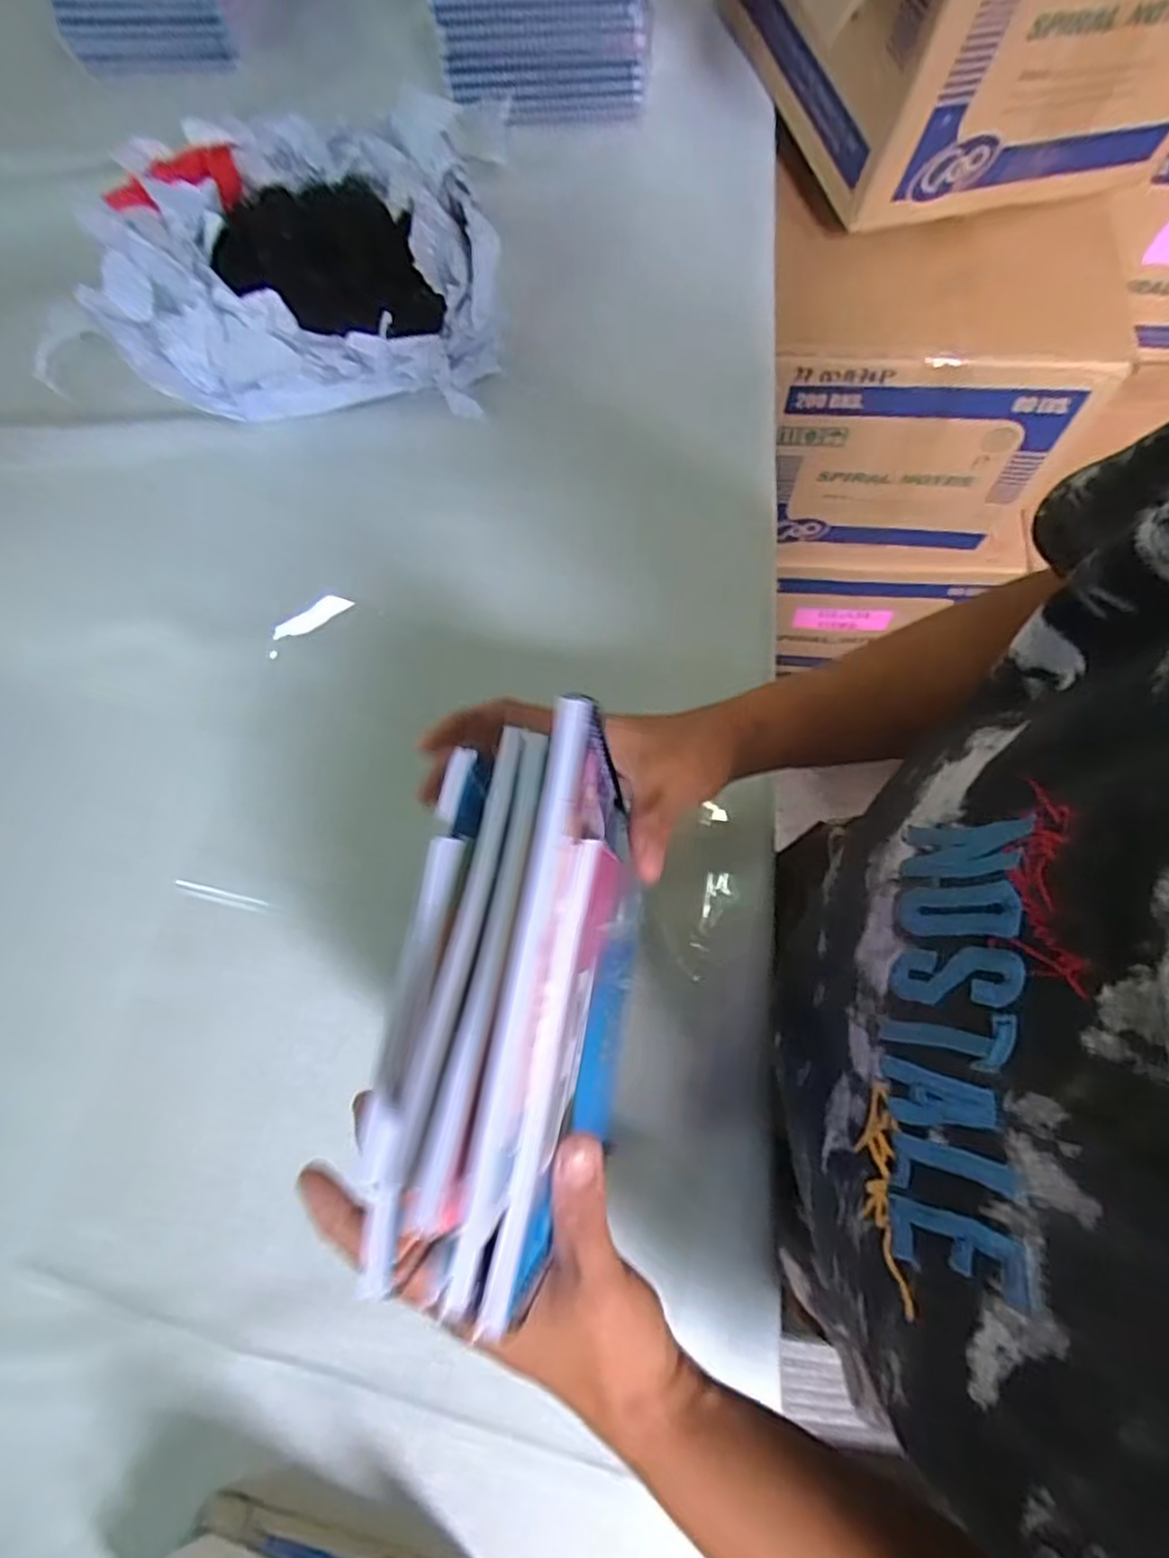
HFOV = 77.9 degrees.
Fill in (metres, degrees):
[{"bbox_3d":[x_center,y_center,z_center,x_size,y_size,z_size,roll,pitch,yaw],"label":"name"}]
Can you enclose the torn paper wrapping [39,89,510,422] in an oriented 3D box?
[{"bbox_3d":[-0.249,-0.437,0.616,0.335,0.098,0.238,-1,71,3],"label":"torn paper wrapping"}]

